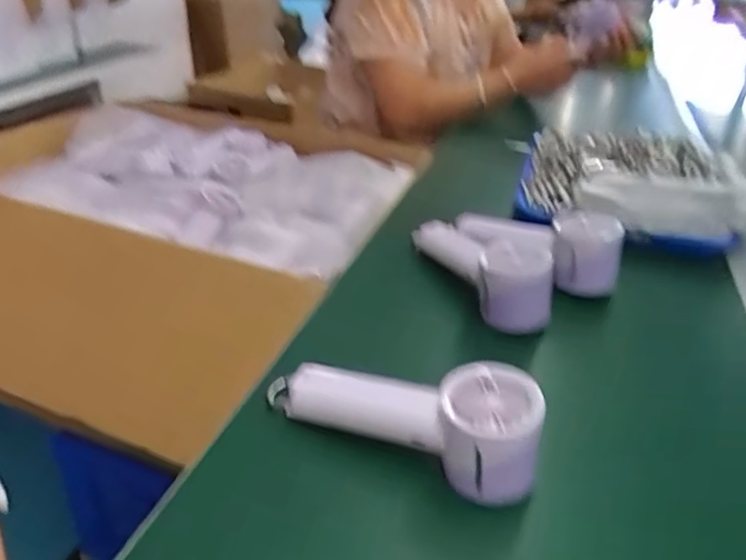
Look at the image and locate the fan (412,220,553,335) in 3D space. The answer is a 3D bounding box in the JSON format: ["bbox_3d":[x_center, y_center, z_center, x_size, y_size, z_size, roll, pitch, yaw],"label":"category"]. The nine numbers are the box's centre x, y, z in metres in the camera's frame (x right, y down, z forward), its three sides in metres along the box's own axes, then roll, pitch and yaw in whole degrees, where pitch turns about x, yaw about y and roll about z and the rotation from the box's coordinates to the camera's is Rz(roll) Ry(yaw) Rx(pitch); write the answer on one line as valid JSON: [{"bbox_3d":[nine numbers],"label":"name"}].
[{"bbox_3d":[0.101,-0.023,0.578,0.059,0.070,0.196,-12,36,-21],"label":"fan"}]

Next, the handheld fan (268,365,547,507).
[{"bbox_3d":[0.021,0.081,0.400,0.190,0.058,0.066,19,36,22],"label":"handheld fan"}]

